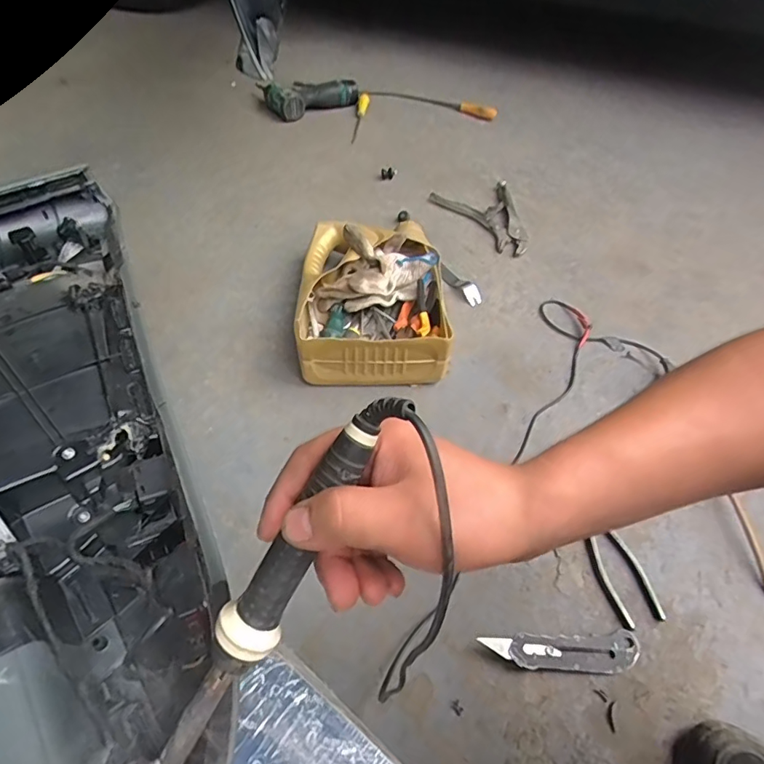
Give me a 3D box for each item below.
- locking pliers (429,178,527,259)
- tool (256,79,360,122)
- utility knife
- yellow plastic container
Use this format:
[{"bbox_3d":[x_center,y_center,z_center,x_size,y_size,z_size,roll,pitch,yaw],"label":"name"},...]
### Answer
[{"bbox_3d":[0.177,-0.321,0.960,0.156,0.014,0.222,1,53,-2],"label":"locking pliers"},{"bbox_3d":[-0.183,-0.702,1.215,0.216,0.052,0.175,-25,58,-20],"label":"tool"},{"bbox_3d":[0.186,0.276,0.516,0.162,0.014,0.036,-1,53,-3],"label":"utility knife"},{"bbox_3d":[-0.012,-0.125,0.759,0.210,0.096,0.272,-1,53,-3],"label":"yellow plastic container"}]

